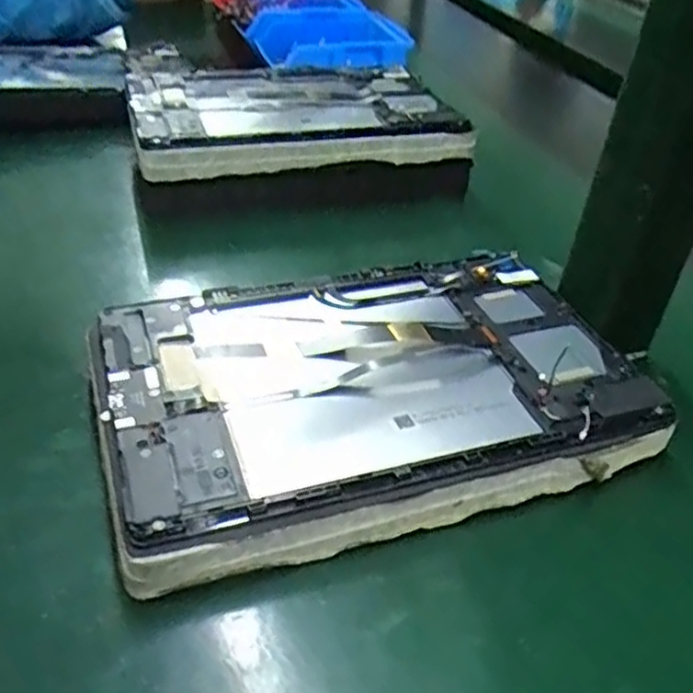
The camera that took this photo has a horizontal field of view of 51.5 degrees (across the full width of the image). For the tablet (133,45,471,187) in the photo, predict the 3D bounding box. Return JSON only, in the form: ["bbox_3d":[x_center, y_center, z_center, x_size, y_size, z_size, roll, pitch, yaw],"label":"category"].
[{"bbox_3d":[-0.043,-0.188,0.570,0.244,0.033,0.171,-8,37,-15],"label":"tablet"}]

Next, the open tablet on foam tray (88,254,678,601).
[{"bbox_3d":[0.009,0.019,0.347,0.241,0.032,0.157,-10,38,-17],"label":"open tablet on foam tray"}]

